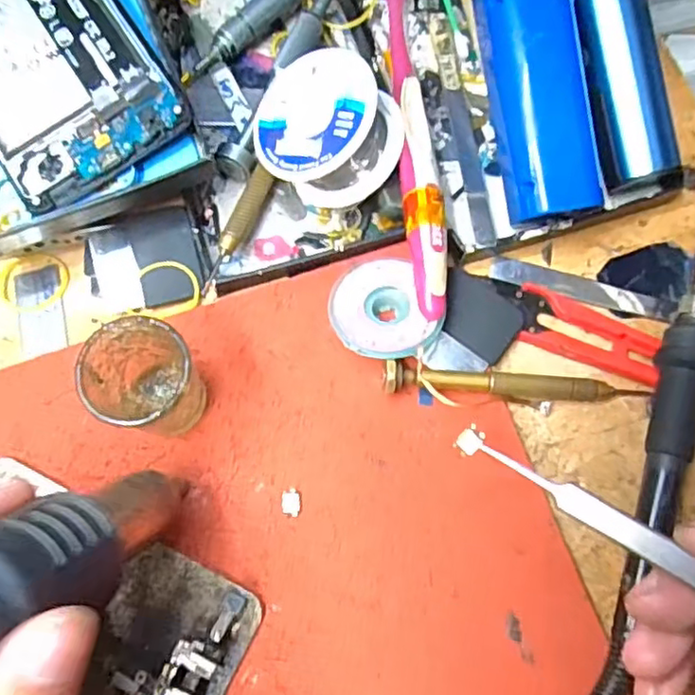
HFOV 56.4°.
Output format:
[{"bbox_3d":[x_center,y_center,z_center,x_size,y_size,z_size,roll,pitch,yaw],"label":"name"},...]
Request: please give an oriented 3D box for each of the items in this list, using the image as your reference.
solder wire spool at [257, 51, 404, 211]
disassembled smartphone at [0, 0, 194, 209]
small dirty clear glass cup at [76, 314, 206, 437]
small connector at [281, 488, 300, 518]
[{"bbox_3d":[-0.008,-0.089,0.263,0.052,0.026,0.052,-5,79,26],"label":"solder wire spool"},{"bbox_3d":[-0.127,-0.127,0.248,0.068,0.007,0.149,-34,83,-3],"label":"disassembled smartphone"},{"bbox_3d":[-0.069,0.012,0.234,0.036,0.049,0.038,0,73,0],"label":"small dirty clear glass cup"},{"bbox_3d":[-0.021,0.059,0.244,0.006,0.004,0.011,-4,73,-1],"label":"small connector"}]

